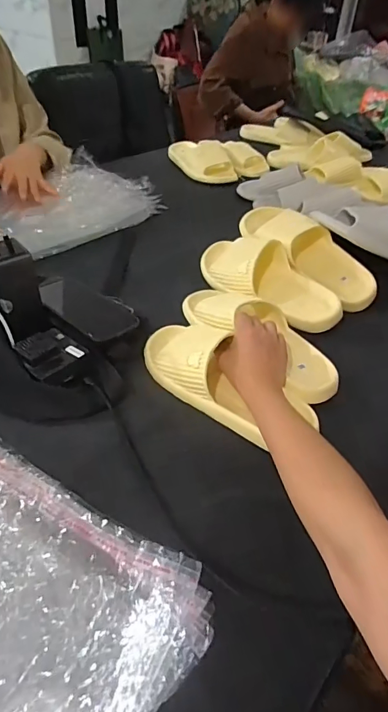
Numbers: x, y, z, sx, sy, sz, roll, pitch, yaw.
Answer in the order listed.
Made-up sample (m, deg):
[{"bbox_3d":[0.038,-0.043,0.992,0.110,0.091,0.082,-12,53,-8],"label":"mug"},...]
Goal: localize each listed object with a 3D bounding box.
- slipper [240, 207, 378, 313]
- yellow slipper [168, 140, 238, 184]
[{"bbox_3d":[0.183,-0.171,0.701,0.259,0.065,0.102,43,53,16],"label":"slipper"},{"bbox_3d":[0.020,-0.514,1.106,0.100,0.060,0.237,-17,46,-21],"label":"yellow slipper"}]

